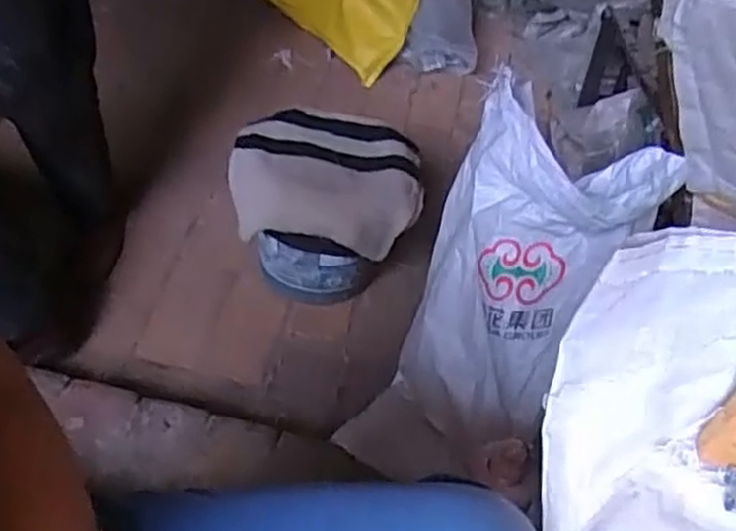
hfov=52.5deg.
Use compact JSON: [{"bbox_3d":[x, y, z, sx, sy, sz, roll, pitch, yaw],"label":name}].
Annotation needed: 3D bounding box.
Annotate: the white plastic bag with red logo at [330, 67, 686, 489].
[{"bbox_3d":[0.186,0.056,1.056,0.292,0.527,0.229,22,47,14],"label":"white plastic bag with red logo"}]

